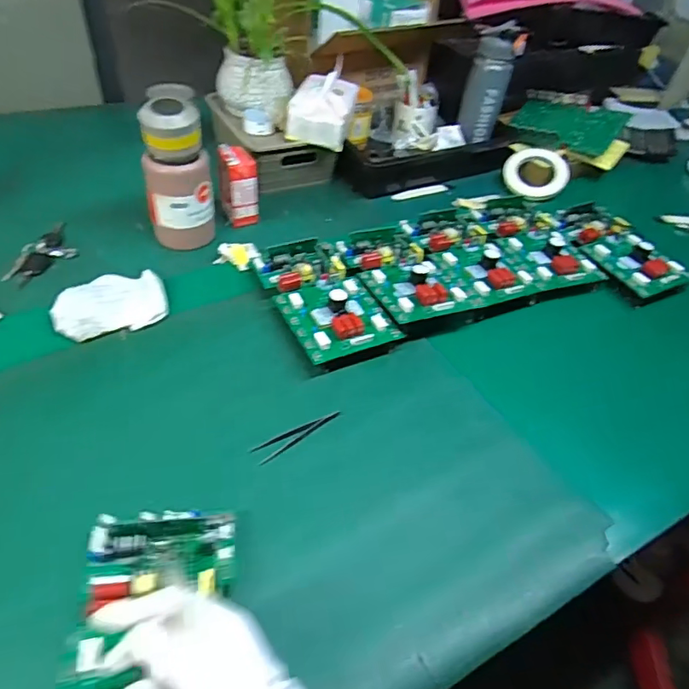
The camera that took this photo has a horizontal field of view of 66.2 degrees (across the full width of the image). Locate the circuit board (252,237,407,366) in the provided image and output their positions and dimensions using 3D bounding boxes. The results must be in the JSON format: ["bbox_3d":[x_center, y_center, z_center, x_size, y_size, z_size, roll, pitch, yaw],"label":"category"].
[{"bbox_3d":[-0.030,-0.064,0.721,0.127,0.050,0.215,-17,50,-23],"label":"circuit board"}]

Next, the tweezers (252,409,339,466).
[{"bbox_3d":[-0.052,0.101,0.593,0.103,0.004,0.023,-26,53,-12],"label":"tweezers"}]

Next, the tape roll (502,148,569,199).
[{"bbox_3d":[0.370,-0.327,1.011,0.114,0.015,0.120,-4,69,10],"label":"tape roll"}]

